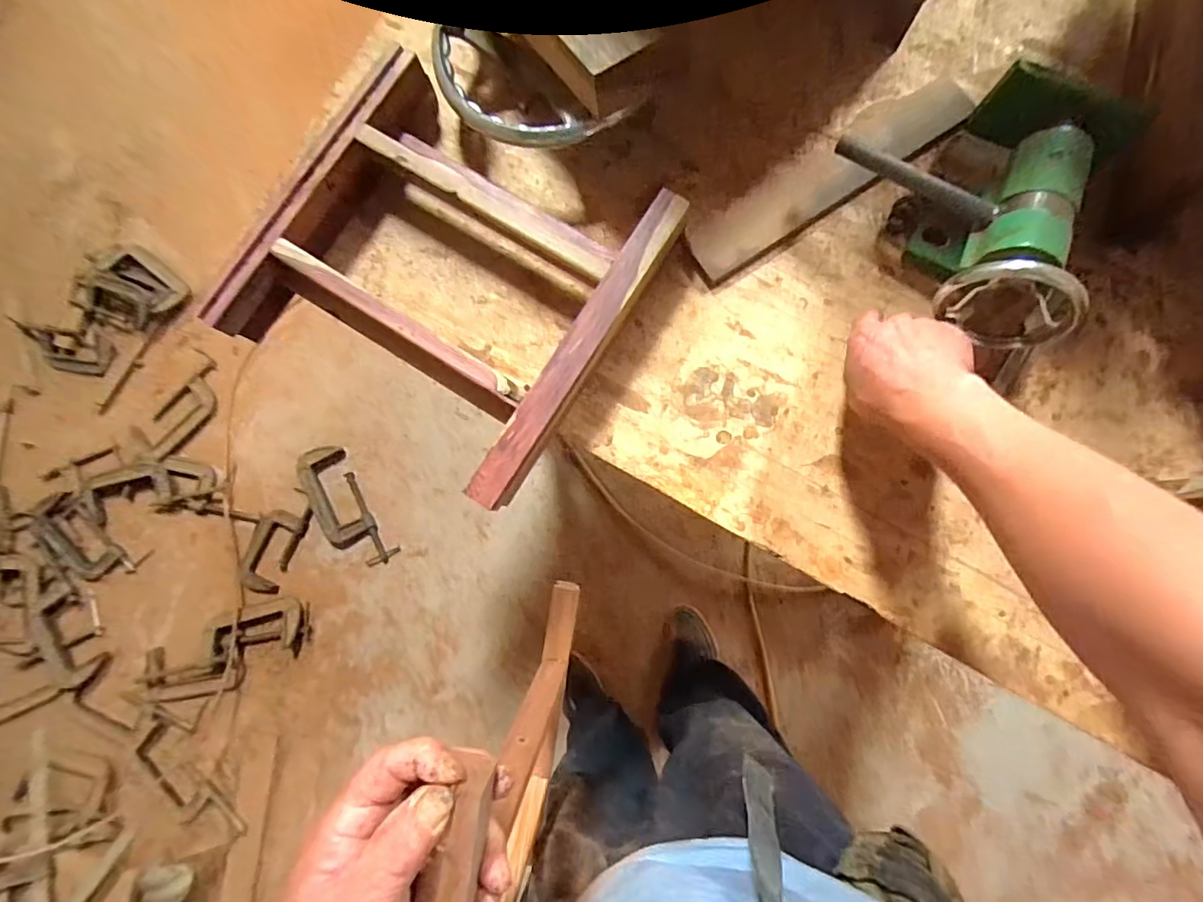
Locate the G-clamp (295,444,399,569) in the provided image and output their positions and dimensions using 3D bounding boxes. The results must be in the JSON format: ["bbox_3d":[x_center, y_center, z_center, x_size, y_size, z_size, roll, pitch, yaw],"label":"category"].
[{"bbox_3d":[-0.629,0.138,1.304,0.132,0.033,0.325,-30,82,0],"label":"G-clamp"}]

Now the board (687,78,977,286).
[{"bbox_3d":[0.222,-0.276,0.535,0.306,0.027,0.069,-34,82,0],"label":"board"}]

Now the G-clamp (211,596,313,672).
[{"bbox_3d":[-0.815,0.433,1.283,0.241,0.027,0.140,-8,83,3],"label":"G-clamp"}]

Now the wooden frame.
[{"bbox_3d":[-0.141,-0.169,0.515,0.333,0.069,0.321,32,87,7],"label":"wooden frame"}]

